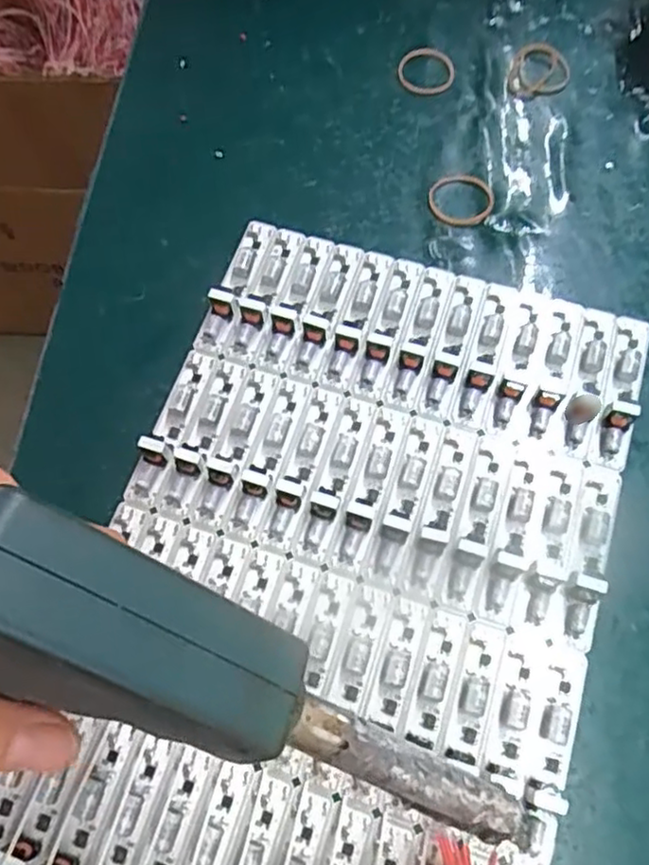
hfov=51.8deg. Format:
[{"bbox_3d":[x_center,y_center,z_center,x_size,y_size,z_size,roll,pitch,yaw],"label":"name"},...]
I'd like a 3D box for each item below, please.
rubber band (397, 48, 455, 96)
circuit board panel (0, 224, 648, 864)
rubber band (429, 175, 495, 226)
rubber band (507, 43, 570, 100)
[{"bbox_3d":[0.055,-0.195,0.361,0.030,0.004,0.031,6,69,5],"label":"rubber band"},{"bbox_3d":[0.007,0.054,0.261,0.188,0.013,0.293,17,70,9],"label":"circuit board panel"},{"bbox_3d":[0.067,-0.115,0.328,0.031,0.004,0.029,-1,68,2],"label":"rubber band"},{"bbox_3d":[0.116,-0.194,0.361,0.032,0.004,0.042,10,69,7],"label":"rubber band"}]

